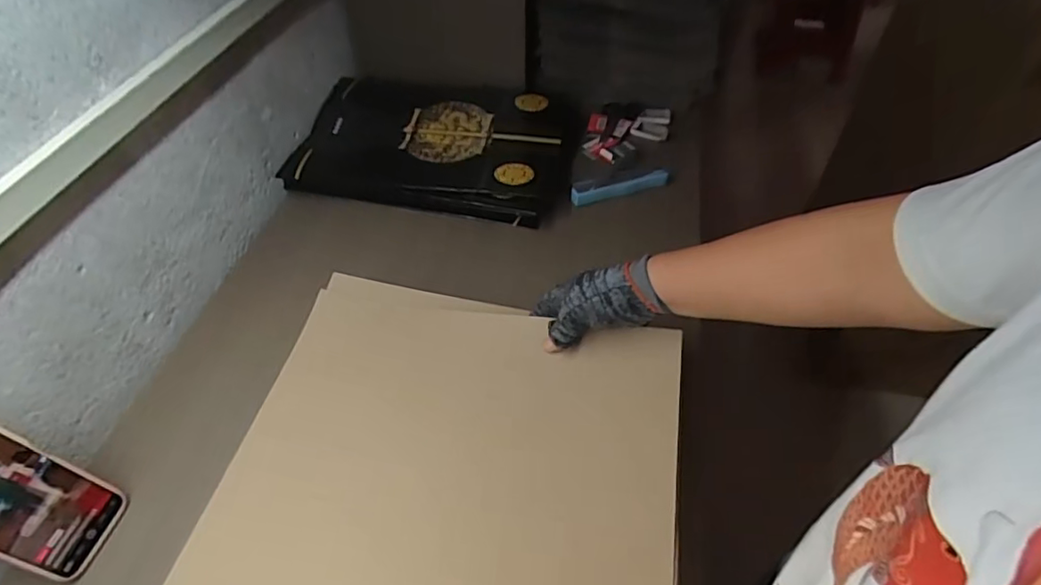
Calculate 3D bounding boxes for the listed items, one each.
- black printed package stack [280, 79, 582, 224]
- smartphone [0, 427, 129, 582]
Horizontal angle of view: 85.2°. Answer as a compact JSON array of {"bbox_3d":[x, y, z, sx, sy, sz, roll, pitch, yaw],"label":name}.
[{"bbox_3d":[-0.123,-0.217,0.845,0.386,0.054,0.255,6,49,7],"label":"black printed package stack"},{"bbox_3d":[-0.413,0.166,0.459,0.008,0.169,0.080,-11,43,26],"label":"smartphone"}]

